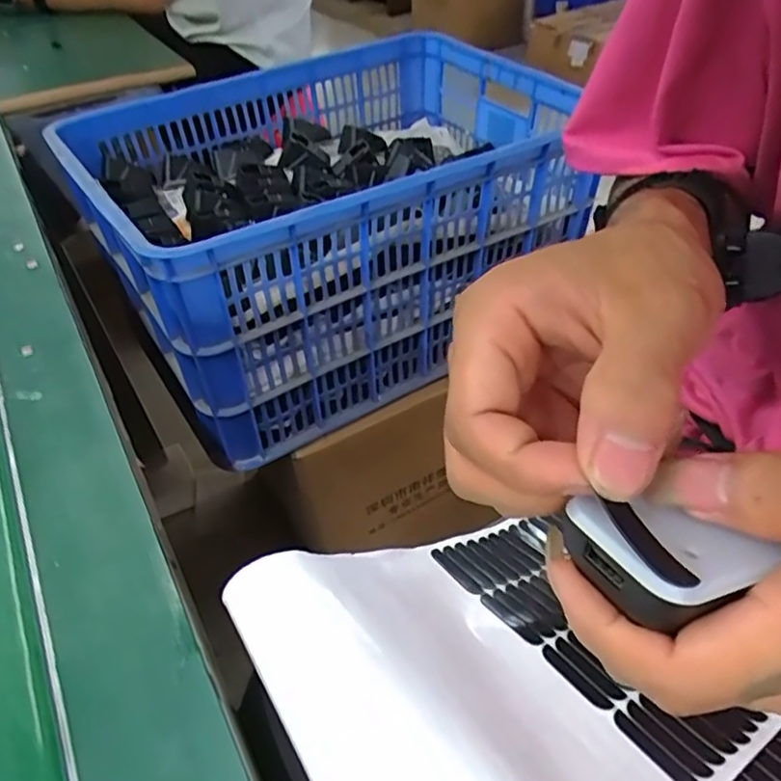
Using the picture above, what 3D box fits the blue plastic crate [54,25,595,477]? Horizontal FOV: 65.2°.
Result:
[{"bbox_3d":[-0.072,-0.240,0.834,0.568,0.285,0.423,-26,48,-20],"label":"blue plastic crate"}]

